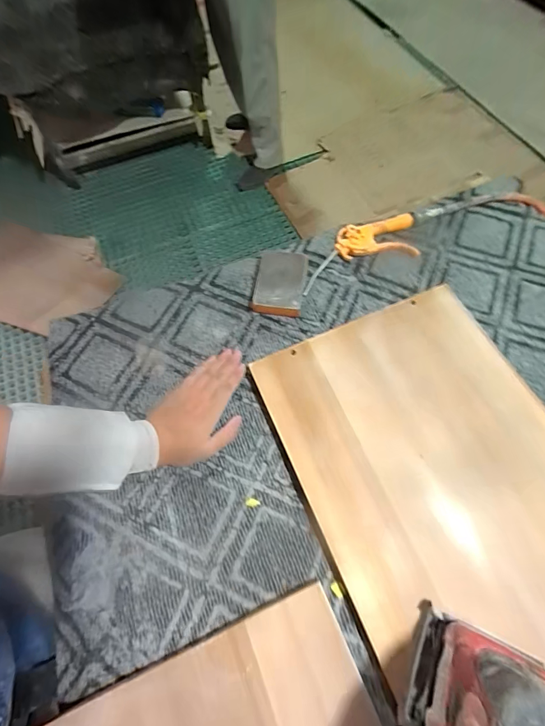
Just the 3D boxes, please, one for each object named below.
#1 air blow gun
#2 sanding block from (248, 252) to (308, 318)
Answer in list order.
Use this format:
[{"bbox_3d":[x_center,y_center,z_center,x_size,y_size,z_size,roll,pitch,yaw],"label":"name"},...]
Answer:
[{"bbox_3d":[0.140,-0.183,0.536,0.212,0.023,0.080,-19,67,-6],"label":"air blow gun"},{"bbox_3d":[0.011,-0.121,0.511,0.074,0.032,0.100,7,67,5],"label":"sanding block"}]

